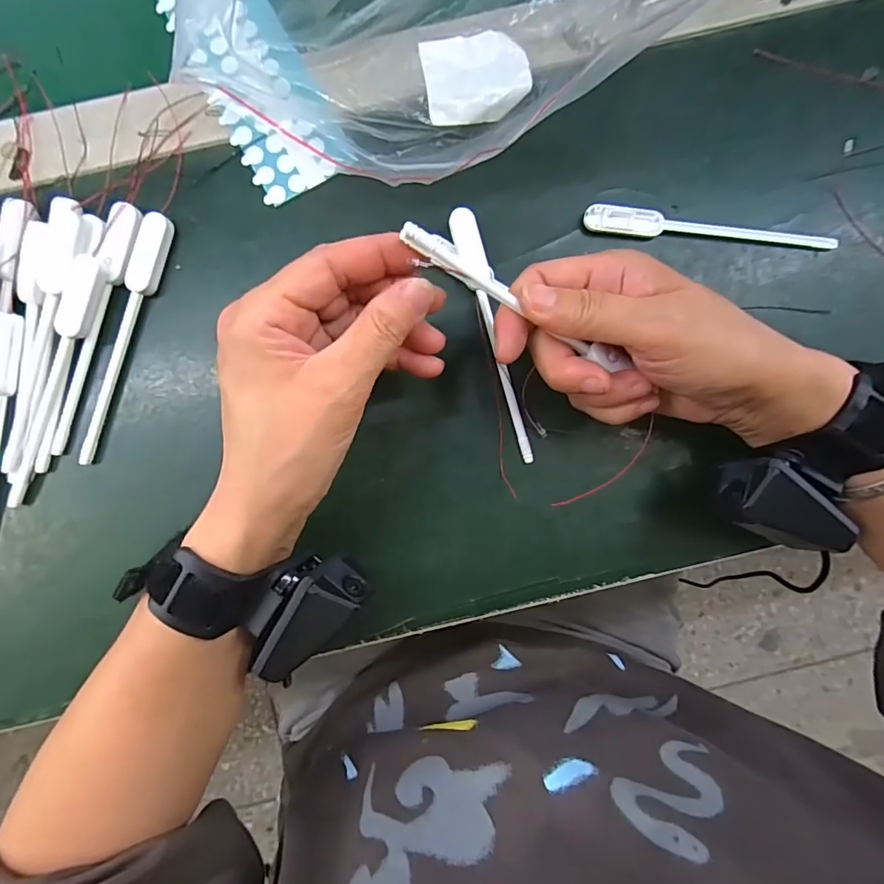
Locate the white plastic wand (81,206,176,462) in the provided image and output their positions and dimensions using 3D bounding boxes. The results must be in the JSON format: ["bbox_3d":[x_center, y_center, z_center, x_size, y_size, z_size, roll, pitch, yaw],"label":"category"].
[{"bbox_3d":[-0.179,-0.058,0.278,0.015,0.008,0.144,17,89,0],"label":"white plastic wand"}]

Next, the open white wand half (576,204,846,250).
[{"bbox_3d":[0.154,-0.120,0.284,0.143,0.004,0.015,8,89,0],"label":"open white wand half"}]

